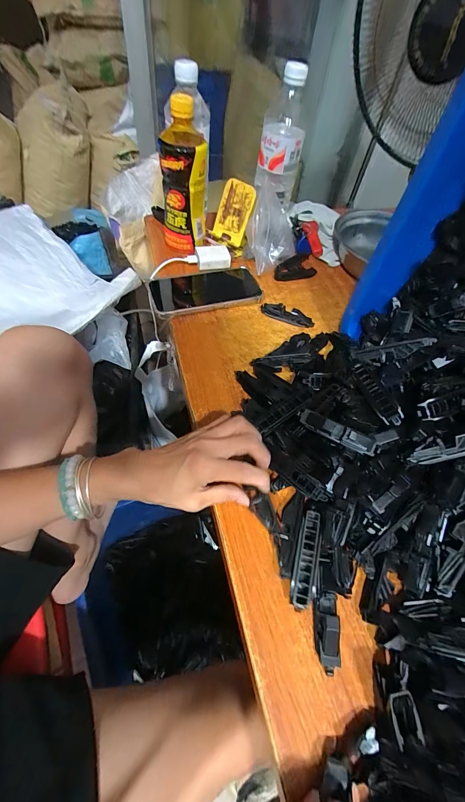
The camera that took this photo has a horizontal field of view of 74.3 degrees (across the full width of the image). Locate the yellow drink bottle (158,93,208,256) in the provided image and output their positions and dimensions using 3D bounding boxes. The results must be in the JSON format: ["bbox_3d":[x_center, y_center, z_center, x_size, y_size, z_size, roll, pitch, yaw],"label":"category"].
[{"bbox_3d":[-0.076,-0.341,0.470,0.067,0.182,0.082,-3,55,-8],"label":"yellow drink bottle"}]

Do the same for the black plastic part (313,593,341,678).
[{"bbox_3d":[0.075,0.183,0.243,0.018,0.017,0.051,5,55,-2],"label":"black plastic part"}]

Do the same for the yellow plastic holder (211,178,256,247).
[{"bbox_3d":[0.001,-0.319,0.523,0.064,0.090,0.016,35,36,17],"label":"yellow plastic holder"}]

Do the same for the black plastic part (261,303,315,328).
[{"bbox_3d":[0.082,-0.128,0.457,0.080,0.020,0.018,18,55,7],"label":"black plastic part"}]

